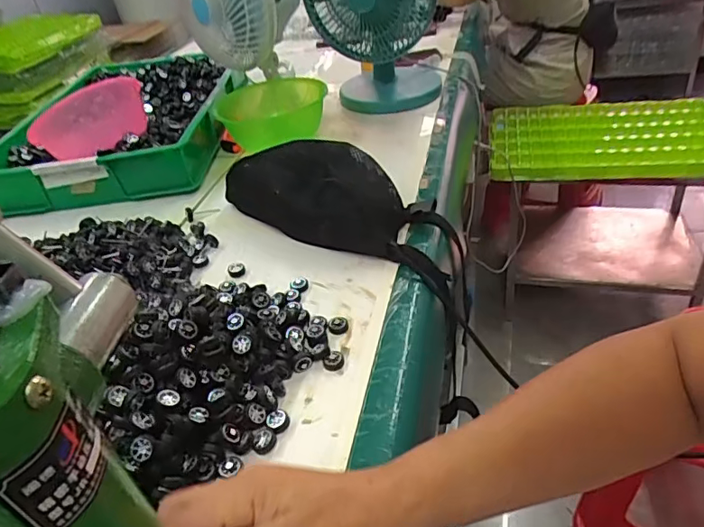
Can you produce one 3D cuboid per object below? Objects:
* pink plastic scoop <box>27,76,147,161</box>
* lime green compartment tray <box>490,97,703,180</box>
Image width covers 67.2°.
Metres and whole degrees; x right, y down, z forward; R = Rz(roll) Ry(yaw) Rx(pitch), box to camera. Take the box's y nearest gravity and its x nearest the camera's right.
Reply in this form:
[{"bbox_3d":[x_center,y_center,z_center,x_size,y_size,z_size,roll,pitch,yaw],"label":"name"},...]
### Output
[{"bbox_3d":[-0.418,-0.227,0.844,0.176,0.099,0.043,-21,38,-17],"label":"pink plastic scoop"},{"bbox_3d":[0.703,-0.354,1.469,0.621,0.052,0.466,-2,36,9],"label":"lime green compartment tray"}]

